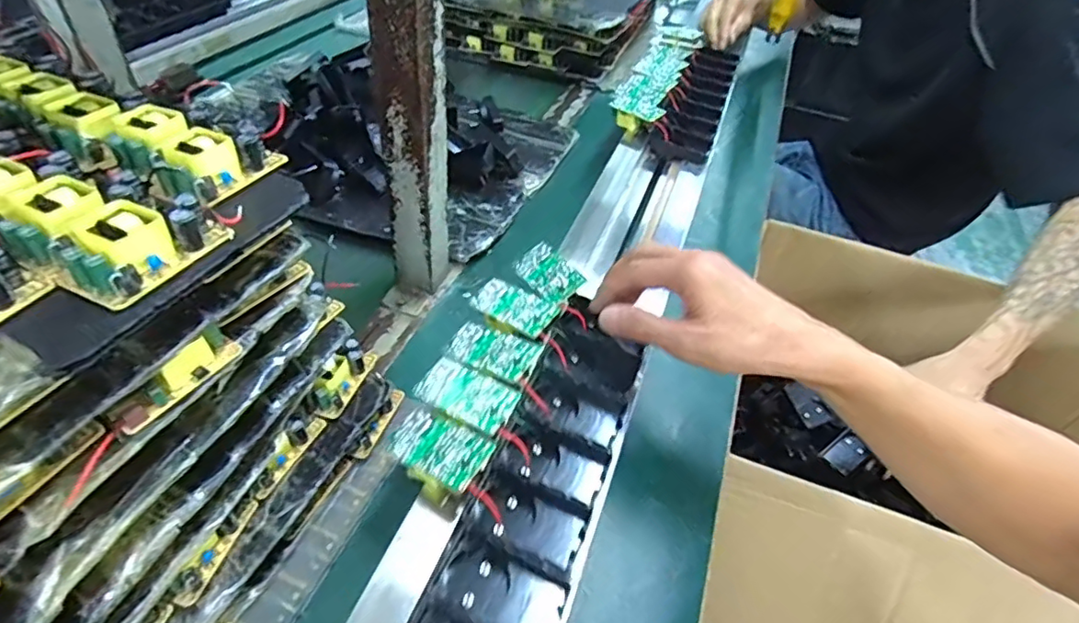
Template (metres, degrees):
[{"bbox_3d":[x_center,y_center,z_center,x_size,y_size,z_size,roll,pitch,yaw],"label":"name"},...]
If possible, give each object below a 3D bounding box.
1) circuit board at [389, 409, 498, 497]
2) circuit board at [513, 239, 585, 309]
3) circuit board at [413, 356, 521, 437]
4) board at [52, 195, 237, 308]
[{"bbox_3d":[-0.061,0.082,0.350,0.061,0.010,0.038,27,48,19],"label":"circuit board"},{"bbox_3d":[0.008,-0.031,0.469,0.035,0.005,0.061,-38,56,-8],"label":"circuit board"},{"bbox_3d":[-0.048,0.055,0.380,0.065,0.005,0.038,25,48,17],"label":"circuit board"},{"bbox_3d":[-0.179,-0.032,0.255,0.040,0.024,0.062,19,46,12],"label":"board"}]

